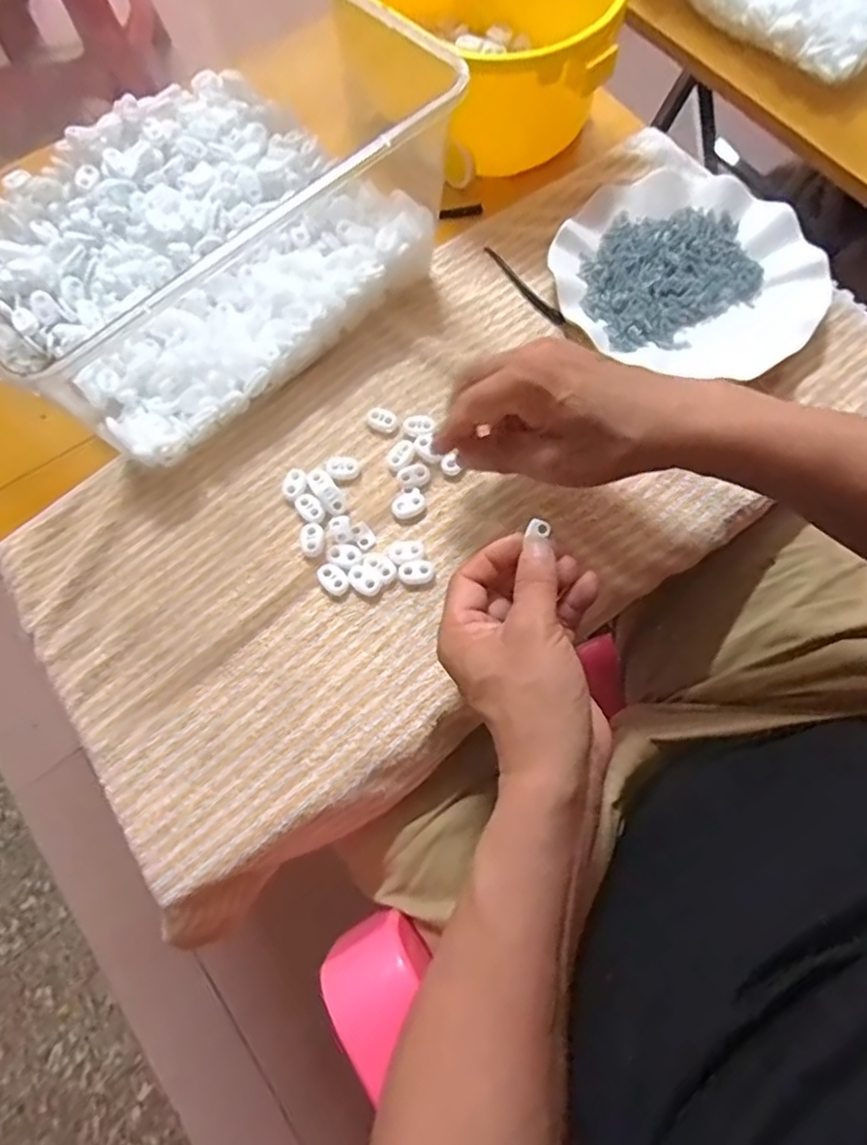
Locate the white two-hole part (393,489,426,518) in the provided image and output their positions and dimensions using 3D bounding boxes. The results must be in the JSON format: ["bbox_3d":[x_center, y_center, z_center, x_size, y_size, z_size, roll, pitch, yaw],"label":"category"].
[{"bbox_3d":[-0.016,-0.045,0.422,0.022,0.005,0.016,-26,71,-8],"label":"white two-hole part"}]

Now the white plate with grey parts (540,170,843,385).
[{"bbox_3d":[0.184,-0.223,0.468,0.184,0.023,0.173,-1,70,2],"label":"white plate with grey parts"}]

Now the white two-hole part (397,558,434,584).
[{"bbox_3d":[-0.011,0.000,0.403,0.021,0.004,0.015,-12,70,-3],"label":"white two-hole part"}]

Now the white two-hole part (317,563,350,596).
[{"bbox_3d":[-0.063,0.004,0.406,0.015,0.005,0.022,-36,73,-11],"label":"white two-hole part"}]

